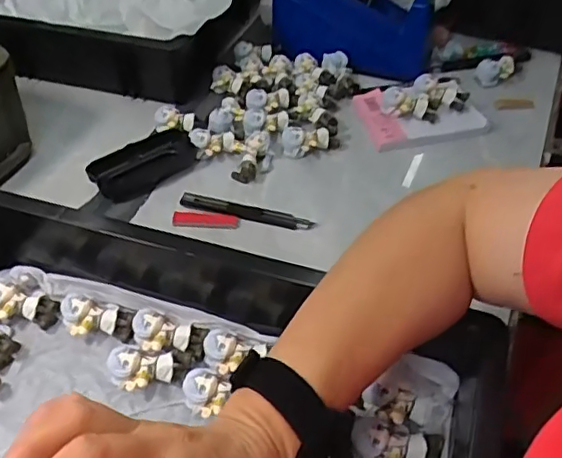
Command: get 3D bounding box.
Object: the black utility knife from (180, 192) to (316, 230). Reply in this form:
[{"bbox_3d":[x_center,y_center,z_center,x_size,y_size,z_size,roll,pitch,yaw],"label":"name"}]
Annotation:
[{"bbox_3d":[-0.036,-0.017,0.586,0.139,0.016,0.016,13,49,12],"label":"black utility knife"}]

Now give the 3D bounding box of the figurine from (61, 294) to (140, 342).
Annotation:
[{"bbox_3d":[-0.152,0.073,0.480,0.063,0.026,0.040,12,49,11],"label":"figurine"}]

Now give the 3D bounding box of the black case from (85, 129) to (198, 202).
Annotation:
[{"bbox_3d":[-0.149,-0.072,0.623,0.110,0.032,0.052,-29,54,-24],"label":"black case"}]

